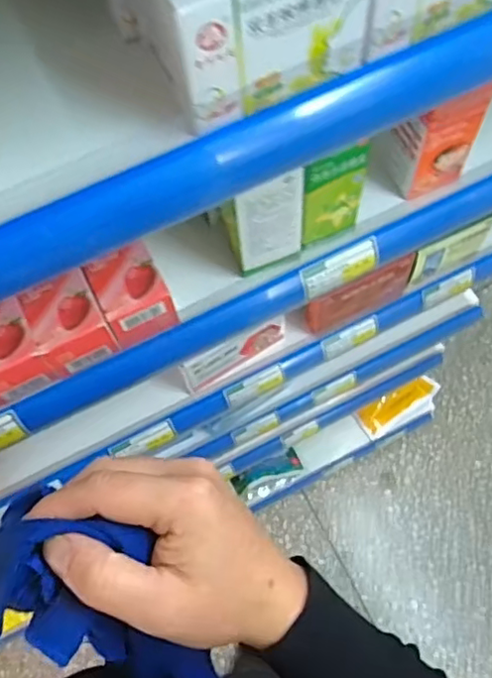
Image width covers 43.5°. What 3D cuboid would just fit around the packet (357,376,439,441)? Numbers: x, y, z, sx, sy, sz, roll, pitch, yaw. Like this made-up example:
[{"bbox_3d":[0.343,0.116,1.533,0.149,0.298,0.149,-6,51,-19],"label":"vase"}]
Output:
[{"bbox_3d":[0.313,0.138,1.240,0.173,0.054,0.060,-27,69,-9],"label":"packet"}]

